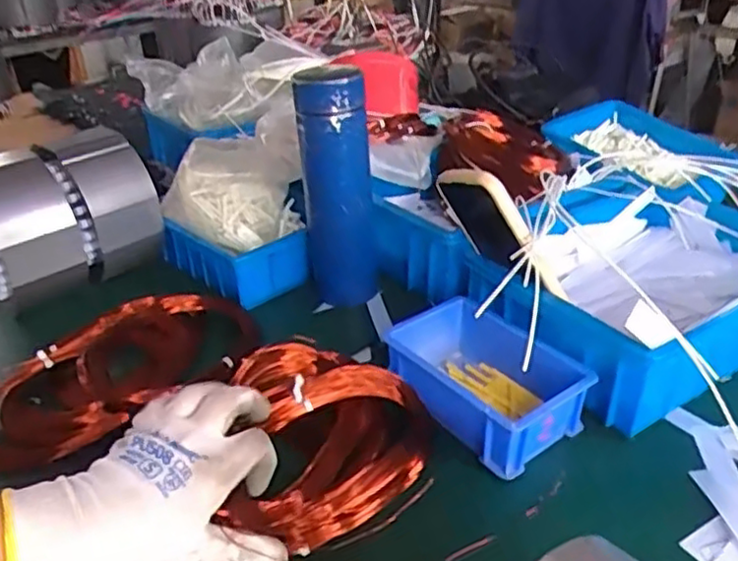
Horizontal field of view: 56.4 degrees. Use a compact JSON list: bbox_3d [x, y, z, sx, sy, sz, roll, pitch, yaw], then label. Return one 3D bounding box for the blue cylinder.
[{"bbox_3d":[-0.028,-0.079,0.642,0.064,0.228,0.055,-4,31,-2],"label":"blue cylinder"}]

